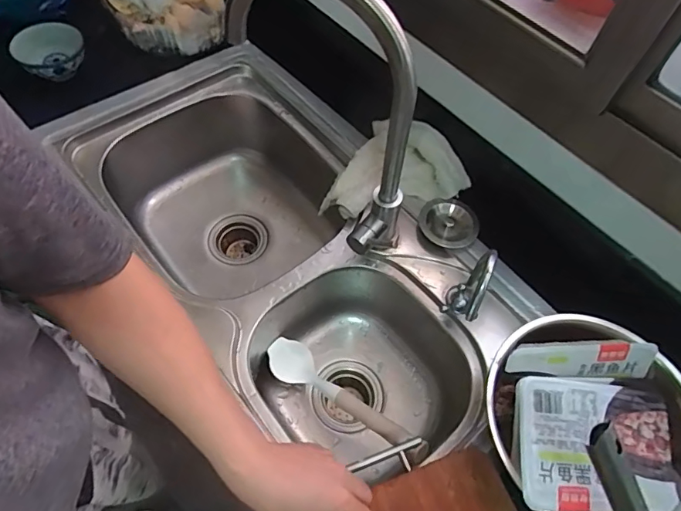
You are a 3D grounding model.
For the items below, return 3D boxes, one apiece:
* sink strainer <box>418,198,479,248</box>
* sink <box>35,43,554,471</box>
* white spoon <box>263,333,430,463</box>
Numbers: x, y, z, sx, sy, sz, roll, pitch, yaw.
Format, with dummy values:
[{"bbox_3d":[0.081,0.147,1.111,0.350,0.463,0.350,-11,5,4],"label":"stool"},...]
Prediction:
[{"bbox_3d":[0.168,-0.051,0.724,0.088,0.024,0.082,2,59,-3],"label":"sink strainer"},{"bbox_3d":[-0.081,-0.021,0.794,0.751,0.226,0.362,40,64,18],"label":"sink"},{"bbox_3d":[0.002,0.197,0.667,0.279,0.042,0.058,25,58,38],"label":"white spoon"}]

